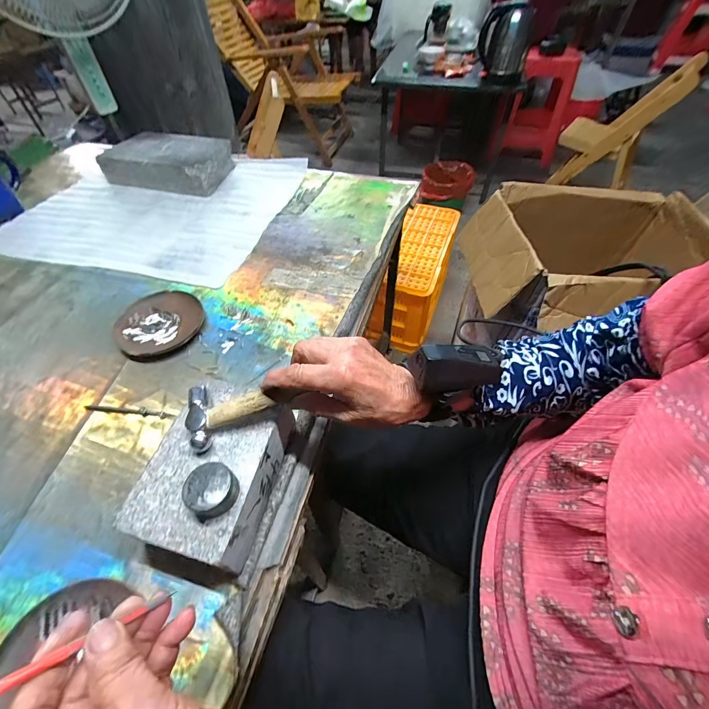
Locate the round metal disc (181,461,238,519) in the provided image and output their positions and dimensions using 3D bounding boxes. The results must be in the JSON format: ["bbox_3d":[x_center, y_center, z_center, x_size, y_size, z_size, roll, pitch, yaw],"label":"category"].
[{"bbox_3d":[-0.114,0.109,0.272,0.035,0.022,0.037,0,51,0],"label":"round metal disc"}]

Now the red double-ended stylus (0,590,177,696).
[{"bbox_3d":[-0.146,0.148,0.166,0.108,0.004,0.006,-4,43,-48],"label":"red double-ended stylus"}]

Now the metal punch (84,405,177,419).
[{"bbox_3d":[-0.257,0.064,0.387,0.106,0.004,0.009,6,52,5],"label":"metal punch"}]

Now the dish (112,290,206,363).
[{"bbox_3d":[-0.269,-0.042,0.467,0.105,0.013,0.116,21,55,16],"label":"dish"}]

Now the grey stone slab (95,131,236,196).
[{"bbox_3d":[-0.401,-0.427,0.741,0.245,0.054,0.160,11,53,9],"label":"grey stone slab"}]

